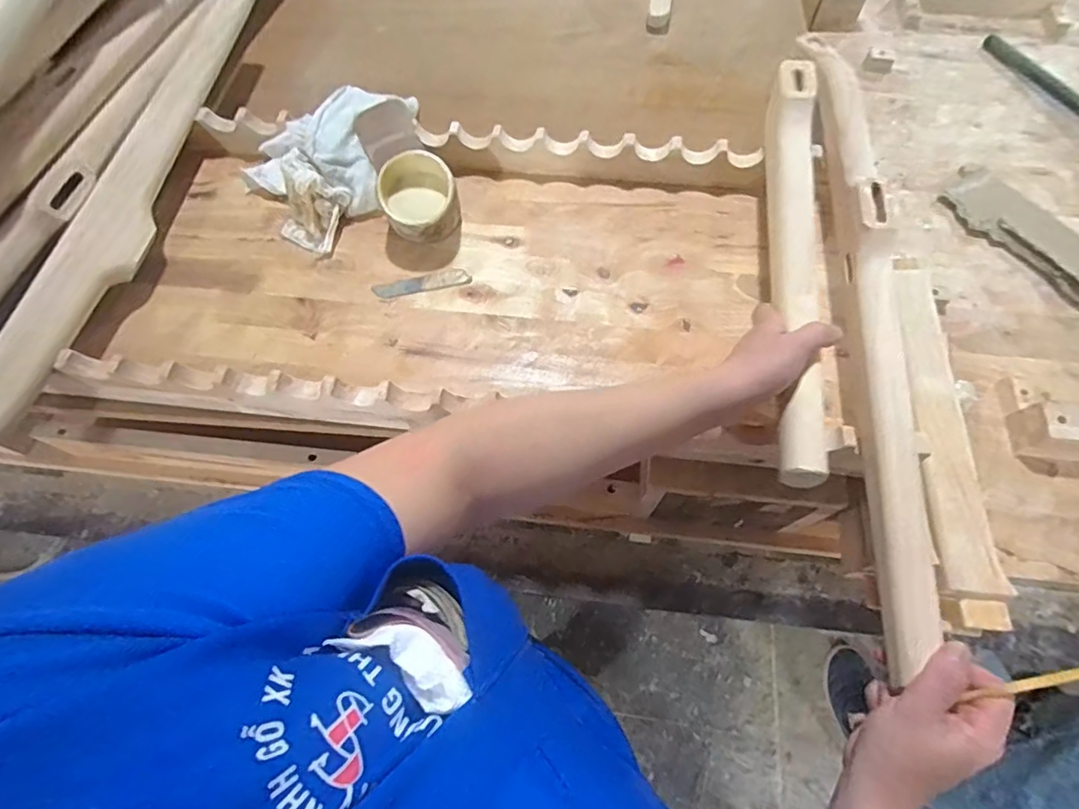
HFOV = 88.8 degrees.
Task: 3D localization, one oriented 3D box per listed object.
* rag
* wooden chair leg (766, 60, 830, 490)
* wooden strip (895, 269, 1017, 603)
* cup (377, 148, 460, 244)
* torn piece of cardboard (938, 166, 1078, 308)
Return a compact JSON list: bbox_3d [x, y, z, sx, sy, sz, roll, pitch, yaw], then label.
[{"bbox_3d":[-0.251,-0.290,0.644,0.160,0.080,0.187,32,70,14],"label":"rag"},{"bbox_3d":[0.221,-0.133,0.478,0.038,0.029,0.412,6,71,4],"label":"wooden chair leg"},{"bbox_3d":[0.411,0.009,0.565,0.056,0.015,0.351,3,66,2],"label":"wooden strip"},{"bbox_3d":[-0.130,-0.219,0.603,0.078,0.079,0.083,0,66,1],"label":"cup"},{"bbox_3d":[0.722,-0.256,0.809,0.115,0.014,0.254,-33,70,-13],"label":"torn piece of cardboard"}]

